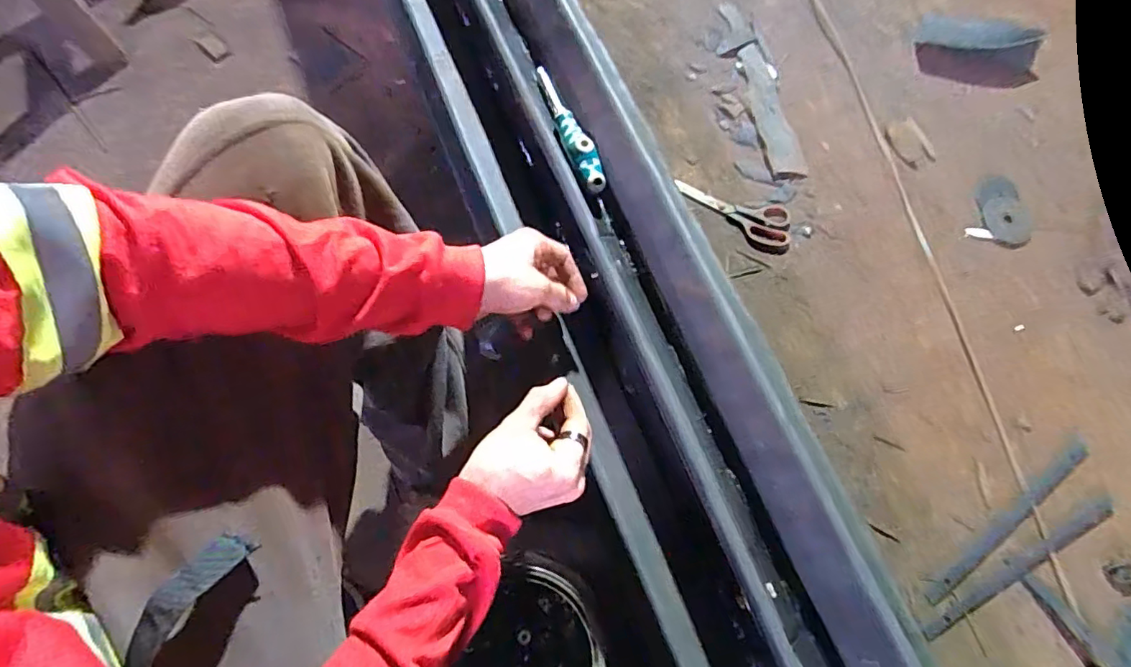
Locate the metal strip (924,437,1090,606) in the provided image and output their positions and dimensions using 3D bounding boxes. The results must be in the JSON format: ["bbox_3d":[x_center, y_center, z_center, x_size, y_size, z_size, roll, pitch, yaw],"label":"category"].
[{"bbox_3d":[0.612,0.250,0.729,0.340,0.008,0.030,-33,75,-10],"label":"metal strip"}]

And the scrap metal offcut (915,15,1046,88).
[{"bbox_3d":[0.741,-0.505,0.960,0.215,0.036,0.112,9,72,2],"label":"scrap metal offcut"}]

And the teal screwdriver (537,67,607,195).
[{"bbox_3d":[0.003,-0.222,0.574,0.026,0.035,0.171,-18,74,-8],"label":"teal screwdriver"}]

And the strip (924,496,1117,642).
[{"bbox_3d":[0.614,0.310,0.711,0.350,0.010,0.024,-26,74,-8],"label":"strip"}]

